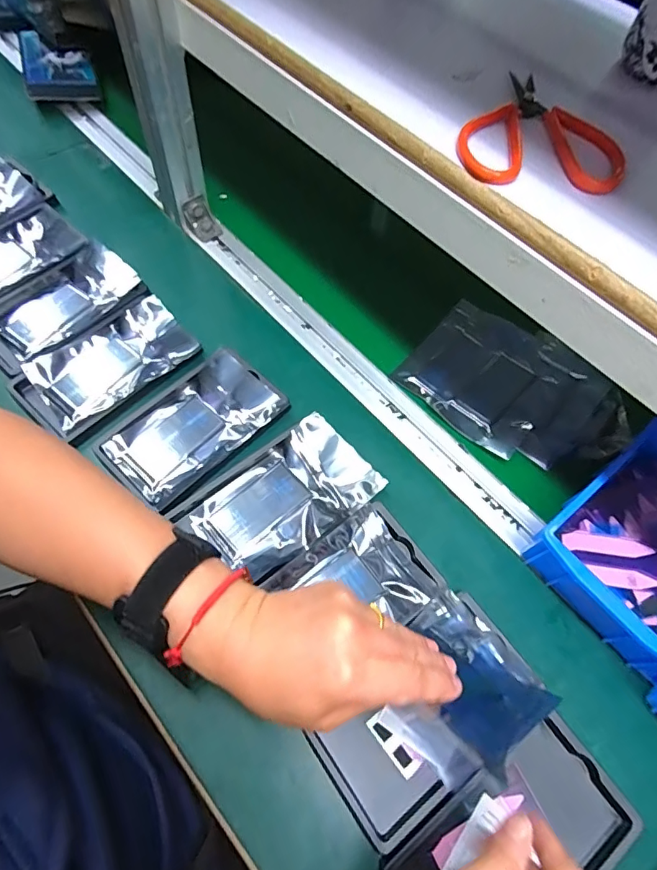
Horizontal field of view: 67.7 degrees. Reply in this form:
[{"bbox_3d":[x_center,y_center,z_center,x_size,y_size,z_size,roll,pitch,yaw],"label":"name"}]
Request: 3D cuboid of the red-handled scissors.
[{"bbox_3d":[0.132,-0.196,0.314,0.100,0.008,0.103,5,62,-3],"label":"red-handled scissors"}]

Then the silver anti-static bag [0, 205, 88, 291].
[{"bbox_3d":[-0.349,-0.191,0.535,0.147,0.024,0.089,-37,71,-22],"label":"silver anti-static bag"}]

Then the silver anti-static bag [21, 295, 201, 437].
[{"bbox_3d":[-0.208,-0.073,0.479,0.146,0.023,0.086,-36,71,-22],"label":"silver anti-static bag"}]

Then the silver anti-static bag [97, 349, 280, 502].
[{"bbox_3d":[-0.123,-0.007,0.451,0.144,0.015,0.082,-39,72,-23],"label":"silver anti-static bag"}]

